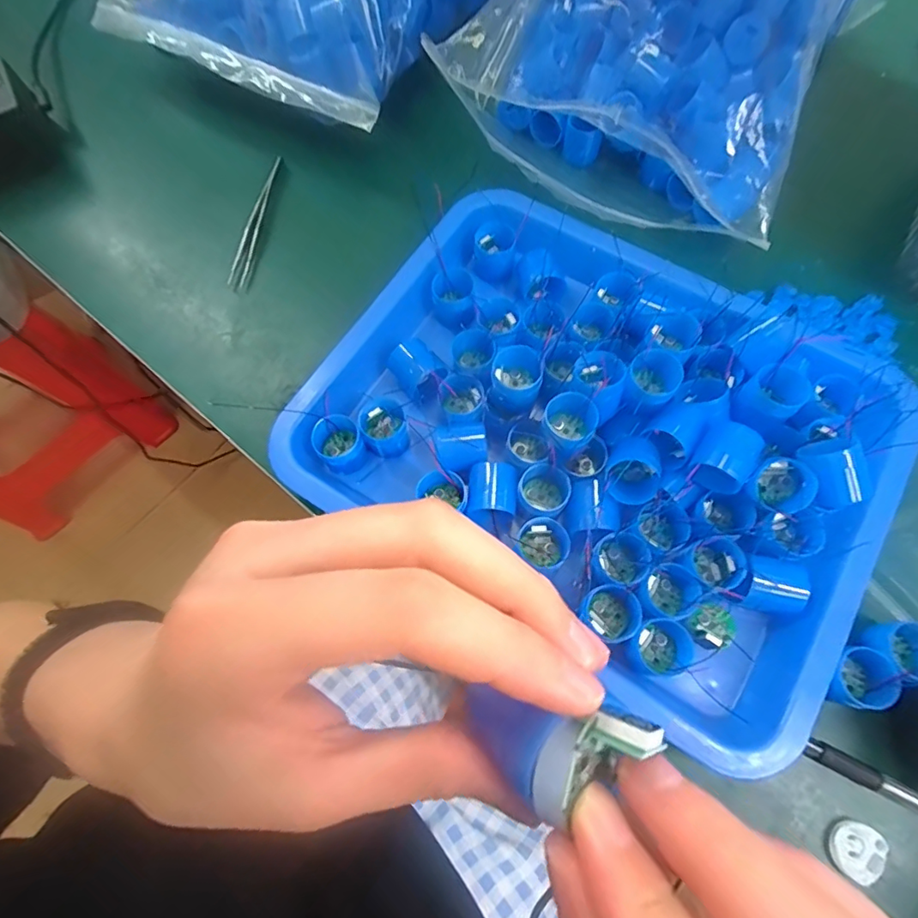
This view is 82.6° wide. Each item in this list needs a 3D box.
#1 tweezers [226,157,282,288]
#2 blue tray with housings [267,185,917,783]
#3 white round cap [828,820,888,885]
[{"bbox_3d":[-0.163,-0.191,0.416,0.013,0.004,0.121,8,71,5],"label":"tweezers"},{"bbox_3d":[0.084,-0.022,0.319,0.325,0.052,0.254,31,74,12],"label":"blue tray with housings"},{"bbox_3d":[0.199,0.196,0.261,0.022,0.006,0.025,34,75,13],"label":"white round cap"}]

